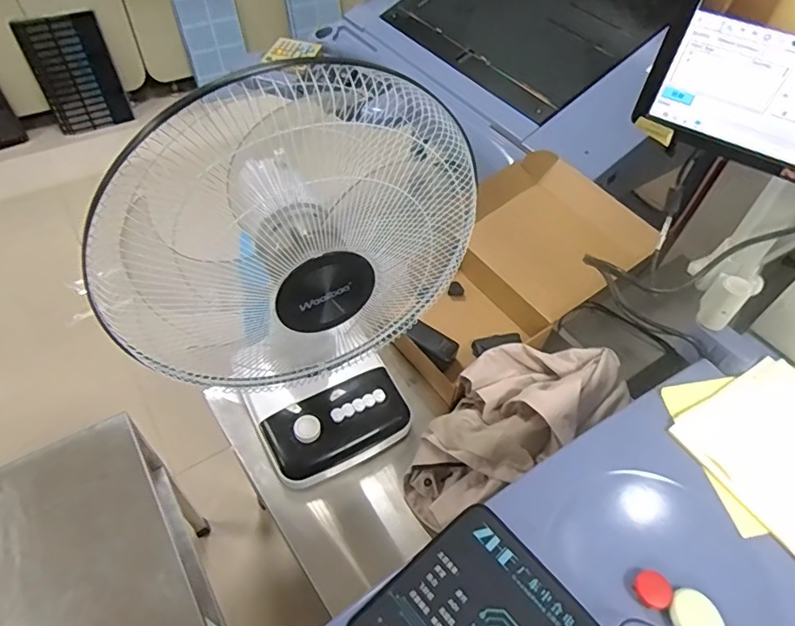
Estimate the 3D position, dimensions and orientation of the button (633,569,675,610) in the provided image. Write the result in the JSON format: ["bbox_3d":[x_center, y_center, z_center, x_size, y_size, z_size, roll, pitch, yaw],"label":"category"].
[{"bbox_3d":[0.288,0.312,0.572,0.039,0.010,0.037,1,51,-2],"label":"button"}]

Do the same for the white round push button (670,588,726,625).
[{"bbox_3d":[0.326,0.334,0.550,0.046,0.011,0.061,-9,52,-10],"label":"white round push button"}]

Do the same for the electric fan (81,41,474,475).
[{"bbox_3d":[-0.128,0.014,0.699,0.398,0.594,0.262,-29,58,-24],"label":"electric fan"}]

